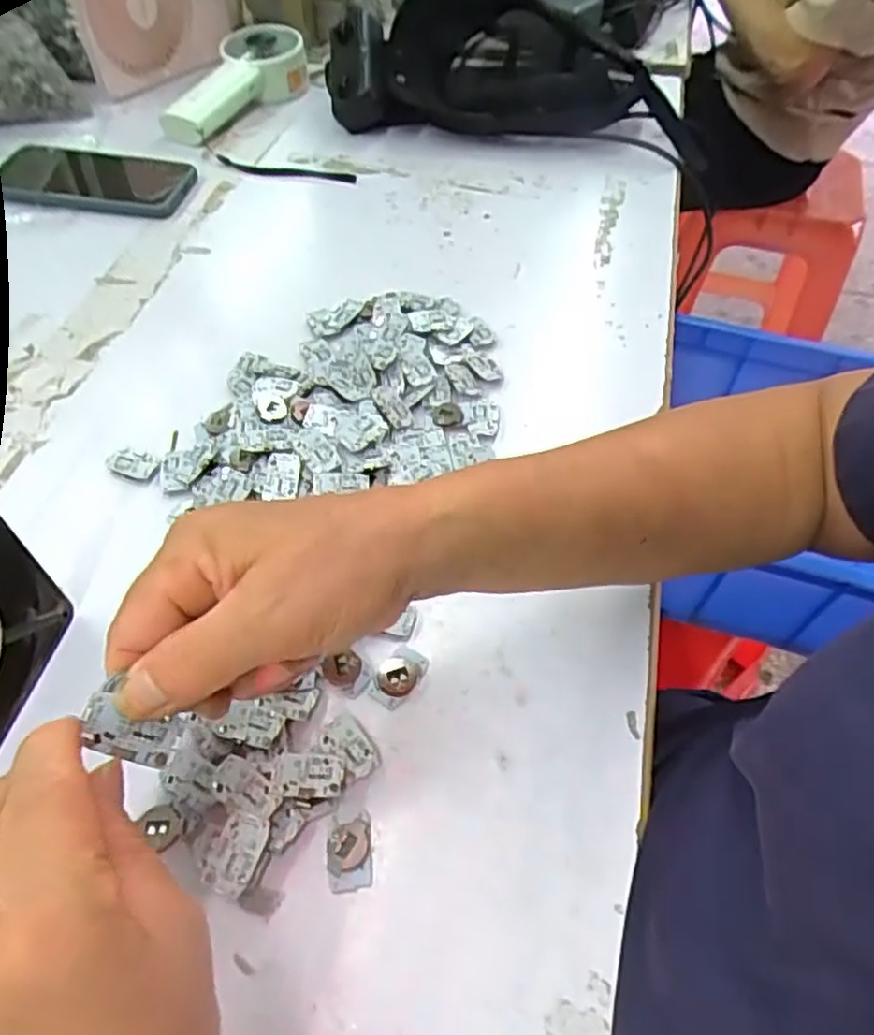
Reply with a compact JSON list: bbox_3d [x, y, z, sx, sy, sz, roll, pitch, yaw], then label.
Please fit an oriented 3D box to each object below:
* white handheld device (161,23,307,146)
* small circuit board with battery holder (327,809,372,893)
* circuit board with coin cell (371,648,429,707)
[{"bbox_3d":[-0.178,-0.398,0.649,0.076,0.035,0.177,17,56,12],"label":"white handheld device"},{"bbox_3d":[-0.036,0.137,0.292,0.018,0.004,0.029,-4,54,-3],"label":"small circuit board with battery holder"},{"bbox_3d":[-0.019,0.075,0.337,0.020,0.004,0.029,25,58,17],"label":"circuit board with coin cell"}]

